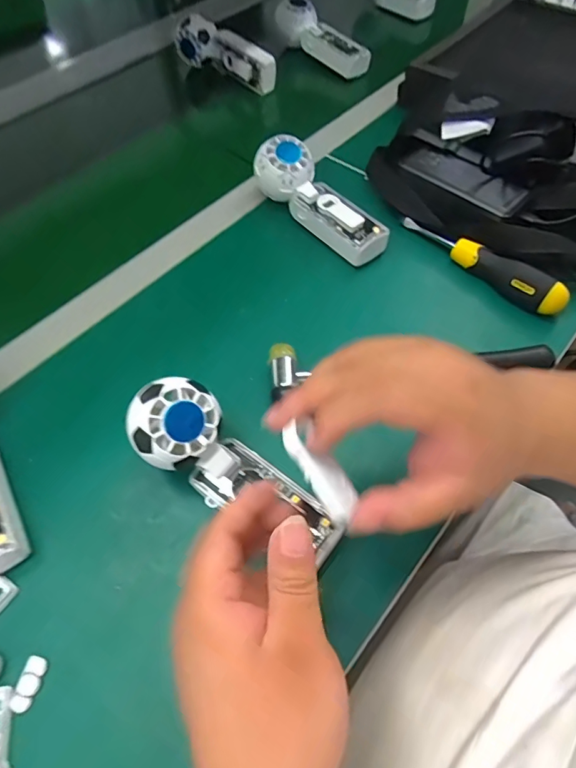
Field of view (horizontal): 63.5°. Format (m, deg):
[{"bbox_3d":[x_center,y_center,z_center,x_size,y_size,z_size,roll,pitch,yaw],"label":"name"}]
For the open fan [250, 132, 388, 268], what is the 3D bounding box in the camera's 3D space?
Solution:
[{"bbox_3d":[0.034,-0.191,0.492,0.051,0.048,0.169,-38,76,-21],"label":"open fan"}]

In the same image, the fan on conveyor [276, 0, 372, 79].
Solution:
[{"bbox_3d":[0.055,-0.517,0.689,0.044,0.057,0.171,-39,64,-21],"label":"fan on conveyor"}]

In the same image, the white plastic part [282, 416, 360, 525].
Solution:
[{"bbox_3d":[0.017,0.045,0.237,0.017,0.006,0.054,-36,88,-20],"label":"white plastic part"}]

